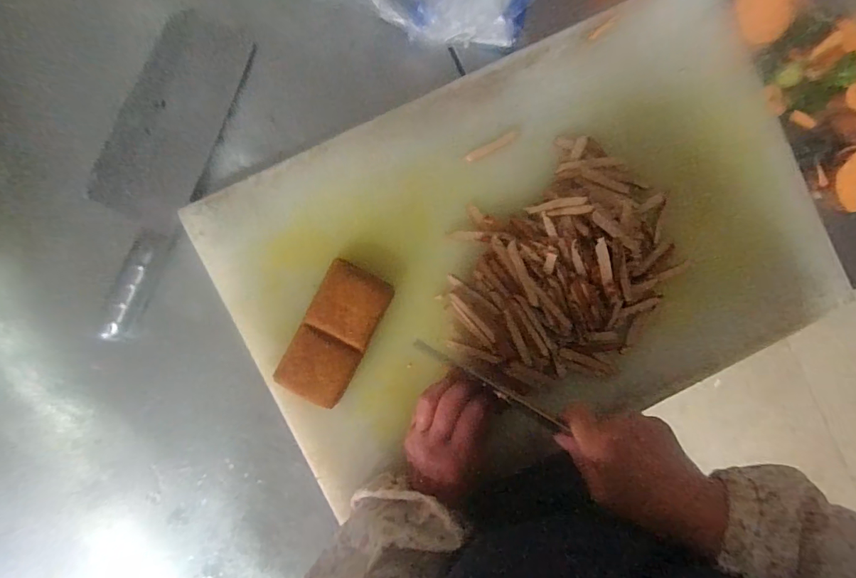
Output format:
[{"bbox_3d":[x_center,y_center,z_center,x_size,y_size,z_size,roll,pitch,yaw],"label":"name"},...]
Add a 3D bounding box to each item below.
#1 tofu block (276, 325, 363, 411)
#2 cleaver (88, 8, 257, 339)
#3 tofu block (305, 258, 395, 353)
[{"bbox_3d":[-0.100,0.071,0.403,0.061,0.024,0.063,29,89,-4],"label":"tofu block"},{"bbox_3d":[-0.264,-0.114,0.411,0.086,0.021,0.306,21,91,-3],"label":"cleaver"},{"bbox_3d":[-0.072,0.013,0.405,0.064,0.027,0.067,27,89,-4],"label":"tofu block"}]

